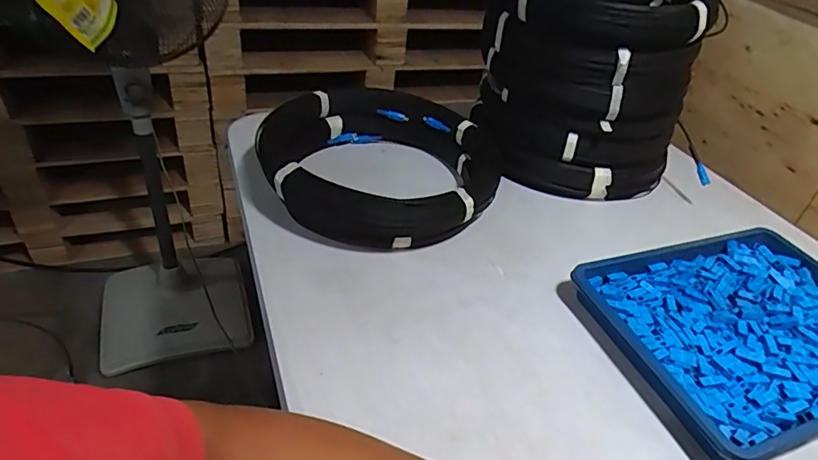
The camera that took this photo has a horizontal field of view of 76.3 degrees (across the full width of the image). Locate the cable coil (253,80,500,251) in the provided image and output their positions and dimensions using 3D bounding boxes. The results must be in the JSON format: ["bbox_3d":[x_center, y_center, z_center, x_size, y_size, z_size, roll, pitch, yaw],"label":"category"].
[{"bbox_3d":[-0.029,-0.086,0.696,0.296,0.092,0.271,5,37,-4],"label":"cable coil"}]

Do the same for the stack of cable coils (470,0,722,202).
[{"bbox_3d":[0.257,-0.229,0.770,0.289,0.290,0.256,7,37,-1],"label":"stack of cable coils"}]

